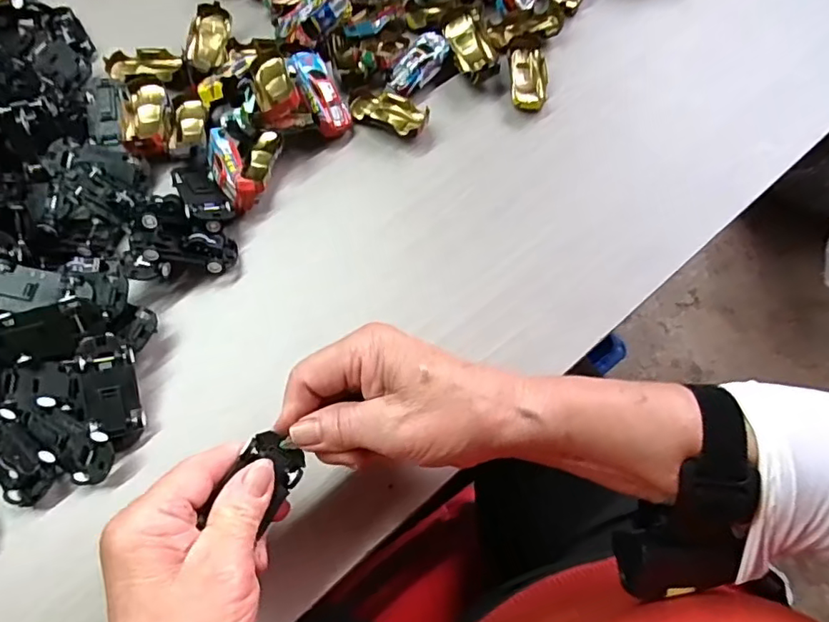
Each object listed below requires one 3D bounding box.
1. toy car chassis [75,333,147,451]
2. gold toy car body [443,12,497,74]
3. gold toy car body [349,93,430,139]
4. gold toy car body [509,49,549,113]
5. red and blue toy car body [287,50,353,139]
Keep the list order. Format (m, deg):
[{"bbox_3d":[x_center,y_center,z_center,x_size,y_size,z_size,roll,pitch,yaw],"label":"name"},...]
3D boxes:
[{"bbox_3d":[-0.180,0.048,0.324,0.030,0.011,0.067,-15,88,-7],"label":"toy car chassis"},{"bbox_3d":[0.045,-0.213,0.441,0.029,0.021,0.061,-19,69,-9],"label":"gold toy car body"},{"bbox_3d":[-0.019,-0.154,0.424,0.061,0.016,0.028,27,69,10],"label":"gold toy car body"},{"bbox_3d":[0.092,-0.187,0.439,0.028,0.012,0.056,0,67,-1],"label":"gold toy car body"},{"bbox_3d":[-0.070,-0.163,0.407,0.029,0.015,0.064,-28,97,-12],"label":"red and blue toy car body"}]

